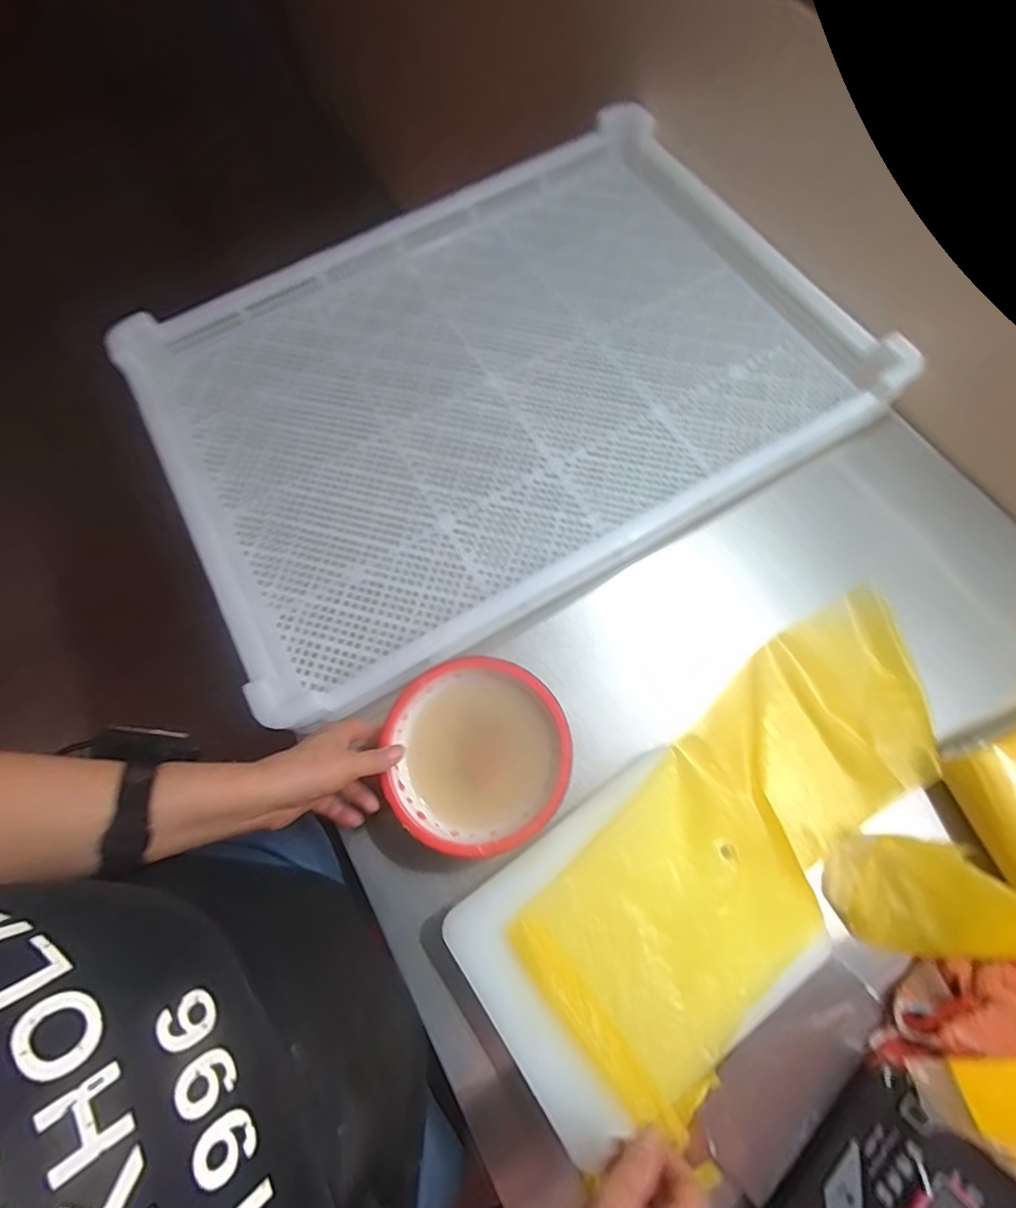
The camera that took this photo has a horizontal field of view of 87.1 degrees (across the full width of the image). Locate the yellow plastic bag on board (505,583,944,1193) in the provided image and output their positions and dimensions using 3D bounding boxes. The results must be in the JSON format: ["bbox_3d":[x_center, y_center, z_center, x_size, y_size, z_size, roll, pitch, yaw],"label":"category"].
[{"bbox_3d":[0.223,0.191,0.488,0.476,0.053,0.180,-41,70,-17],"label":"yellow plastic bag on board"}]

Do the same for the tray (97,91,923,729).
[{"bbox_3d":[-0.013,-0.281,0.667,0.812,0.069,0.572,-30,72,-8],"label":"tray"}]

